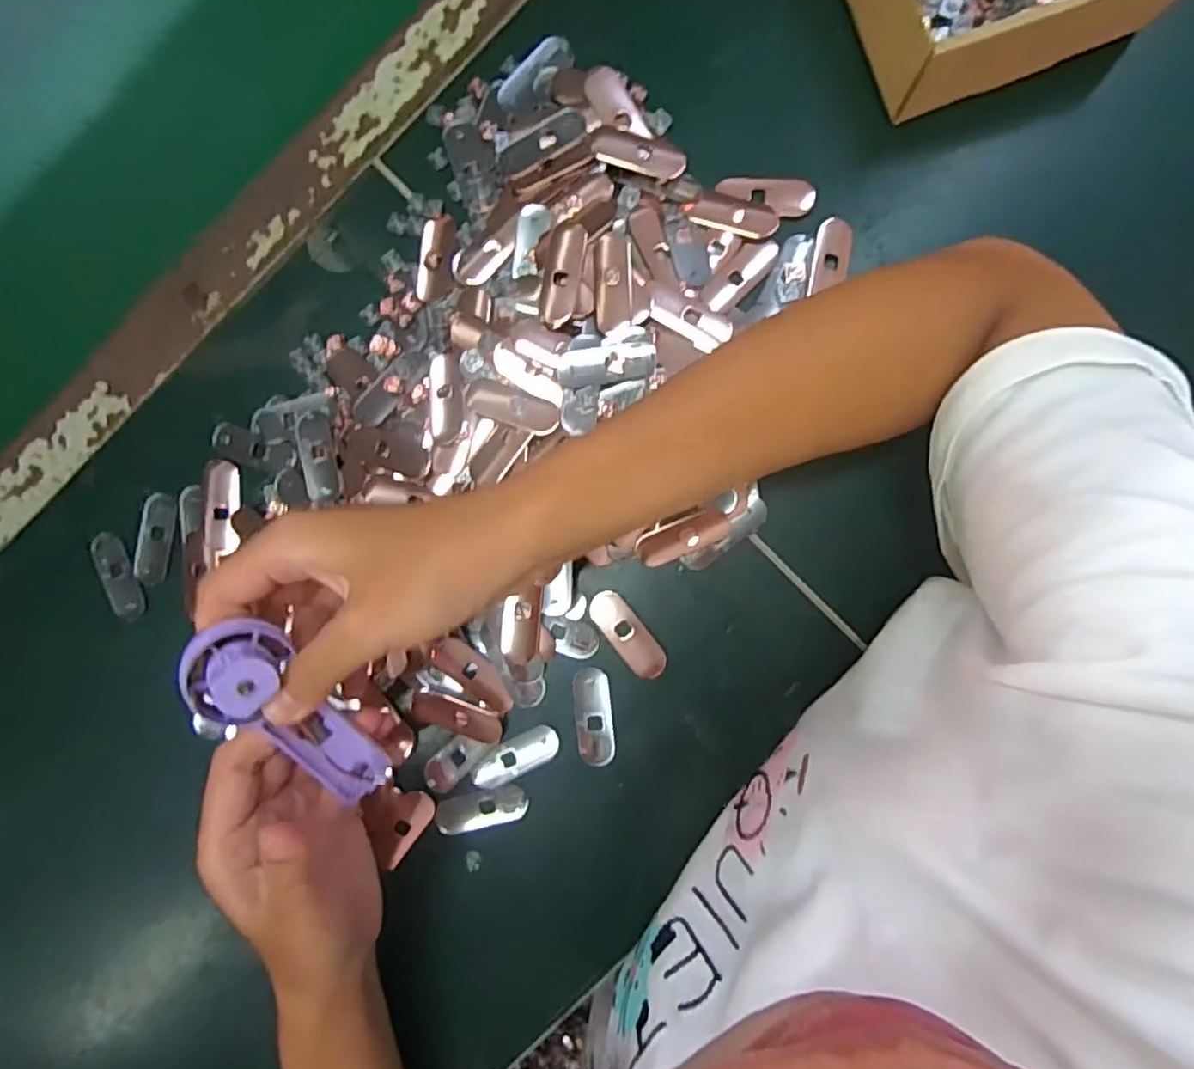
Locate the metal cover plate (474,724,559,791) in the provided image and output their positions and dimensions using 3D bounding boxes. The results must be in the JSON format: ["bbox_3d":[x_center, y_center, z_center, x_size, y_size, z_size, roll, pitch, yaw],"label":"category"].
[{"bbox_3d":[-0.043,0.117,0.352,0.048,0.004,0.019,-30,86,4],"label":"metal cover plate"}]

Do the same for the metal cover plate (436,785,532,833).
[{"bbox_3d":[-0.060,0.144,0.351,0.047,0.006,0.019,-16,87,5],"label":"metal cover plate"}]

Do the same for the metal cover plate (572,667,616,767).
[{"bbox_3d":[-0.002,0.095,0.348,0.020,0.004,0.050,-5,88,5],"label":"metal cover plate"}]

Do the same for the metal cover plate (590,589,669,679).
[{"bbox_3d":[0.016,0.052,0.348,0.019,0.004,0.051,-40,86,4],"label":"metal cover plate"}]

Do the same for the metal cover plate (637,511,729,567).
[{"bbox_3d":[0.045,0.002,0.346,0.048,0.007,0.017,-20,87,5],"label":"metal cover plate"}]

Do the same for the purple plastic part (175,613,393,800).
[{"bbox_3d":[-0.121,0.074,0.265,0.032,0.030,0.096,-25,124,4],"label":"purple plastic part"}]

